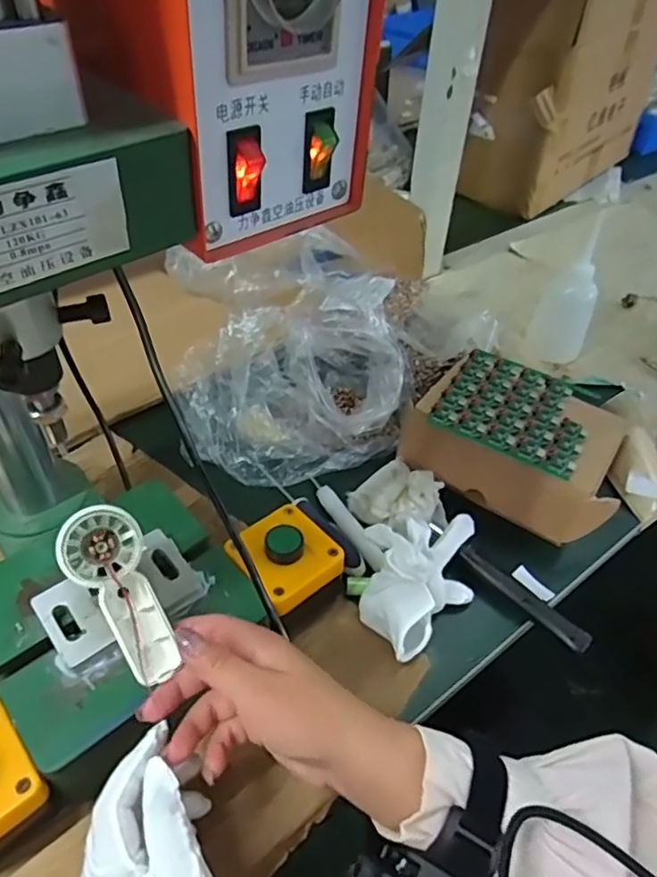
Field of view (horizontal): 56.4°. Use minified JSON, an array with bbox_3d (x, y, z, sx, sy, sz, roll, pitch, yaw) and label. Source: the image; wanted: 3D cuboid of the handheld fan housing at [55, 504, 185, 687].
[{"bbox_3d":[-0.124,0.094,0.371,0.044,0.109,0.020,-27,11,-26],"label":"handheld fan housing"}]

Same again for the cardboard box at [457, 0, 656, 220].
[{"bbox_3d":[0.397,-0.599,0.976,0.179,0.315,0.397,30,51,25],"label":"cardboard box"}]

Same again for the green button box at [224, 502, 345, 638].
[{"bbox_3d":[-0.032,0.095,0.466,0.072,0.052,0.073,-32,55,-30],"label":"green button box"}]

